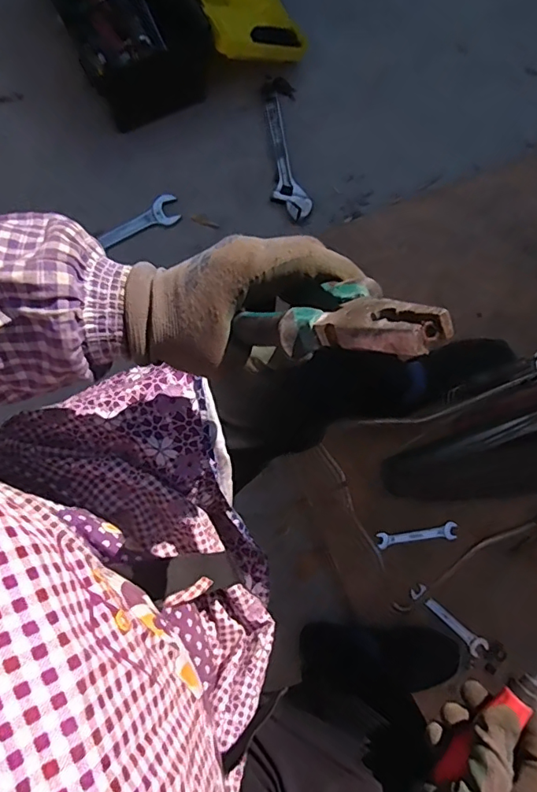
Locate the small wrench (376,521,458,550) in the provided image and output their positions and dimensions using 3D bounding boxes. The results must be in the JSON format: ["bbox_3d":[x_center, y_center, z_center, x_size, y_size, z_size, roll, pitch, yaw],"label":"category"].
[{"bbox_3d":[0.261,0.246,0.878,0.143,0.013,0.028,-9,66,-1],"label":"small wrench"}]

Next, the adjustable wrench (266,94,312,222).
[{"bbox_3d":[0.028,-0.474,0.998,0.067,0.009,0.261,-12,83,-2],"label":"adjustable wrench"}]

